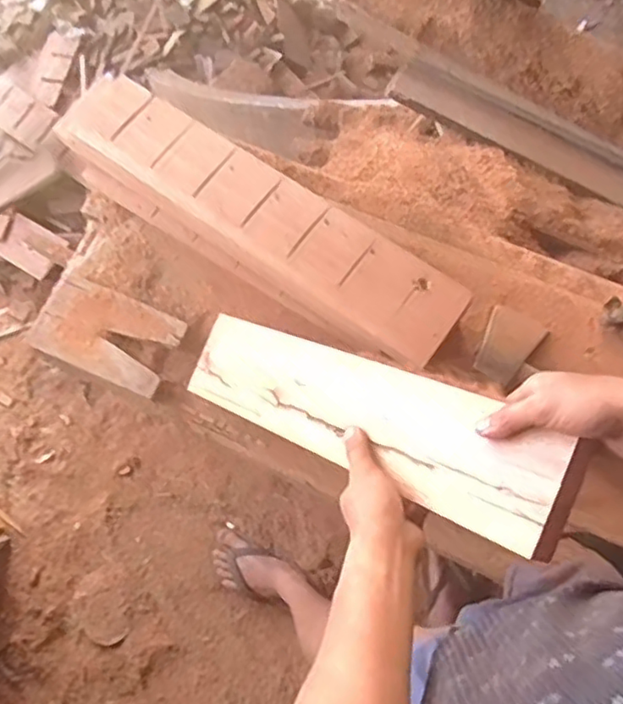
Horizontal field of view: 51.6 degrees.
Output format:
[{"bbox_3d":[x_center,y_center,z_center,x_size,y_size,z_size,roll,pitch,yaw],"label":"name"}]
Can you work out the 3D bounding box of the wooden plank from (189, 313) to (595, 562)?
[{"bbox_3d":[0.030,0.054,0.675,0.500,0.038,0.110,20,70,46],"label":"wooden plank"}]

